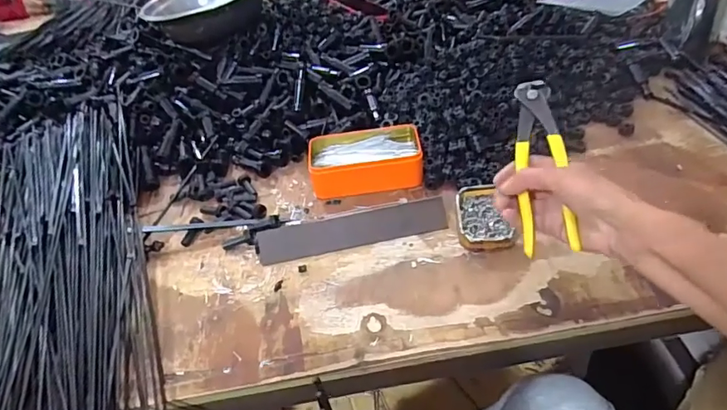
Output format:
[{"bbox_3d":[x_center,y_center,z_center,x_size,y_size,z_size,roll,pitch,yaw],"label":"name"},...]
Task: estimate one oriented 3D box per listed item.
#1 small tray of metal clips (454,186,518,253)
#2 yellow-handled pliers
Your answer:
[{"bbox_3d":[0.135,0.015,0.556,0.056,0.022,0.088,-4,42,4],"label":"small tray of metal clips"},{"bbox_3d":[0.162,-0.037,0.446,0.041,0.020,0.163,-2,75,6],"label":"yellow-handled pliers"}]

